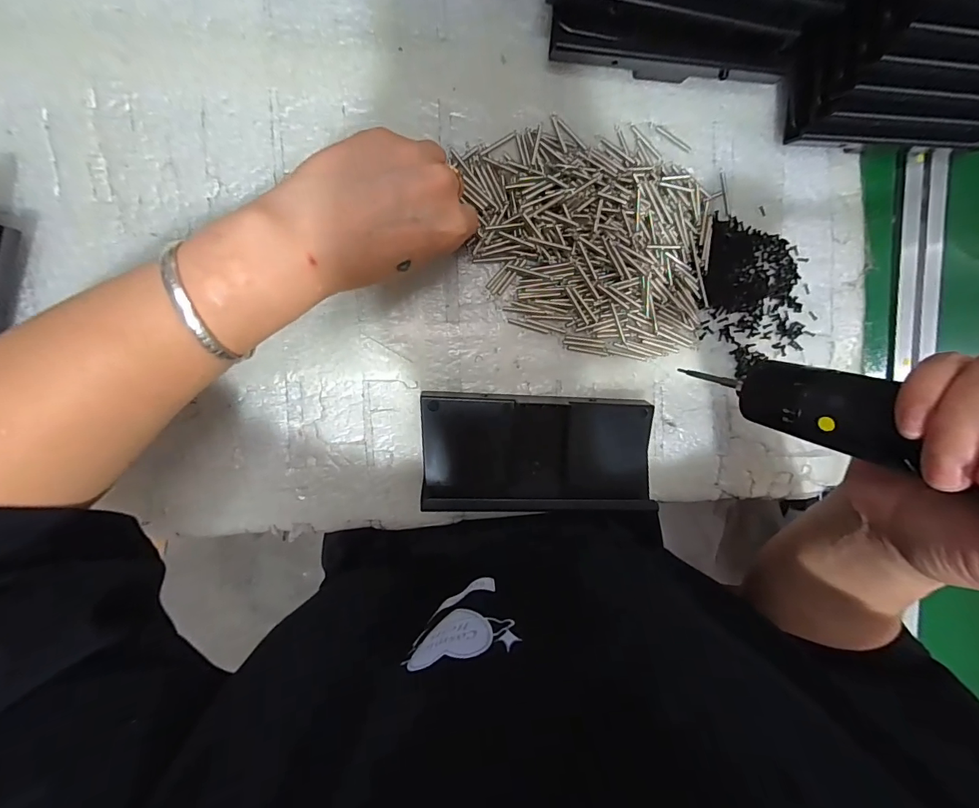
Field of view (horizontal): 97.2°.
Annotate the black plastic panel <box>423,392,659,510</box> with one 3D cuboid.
[{"bbox_3d":[0.036,0.034,0.310,0.164,0.026,0.079,2,93,-8],"label":"black plastic panel"}]

